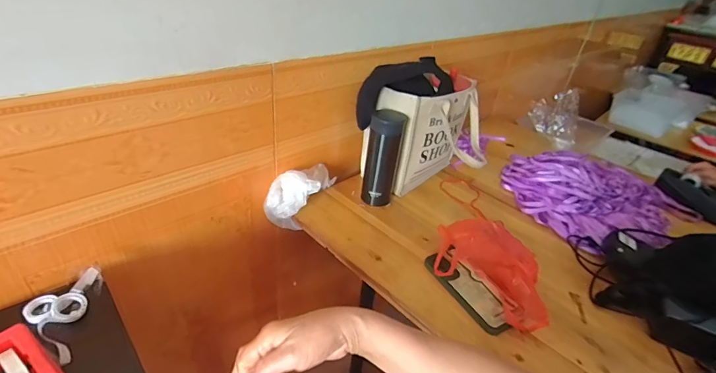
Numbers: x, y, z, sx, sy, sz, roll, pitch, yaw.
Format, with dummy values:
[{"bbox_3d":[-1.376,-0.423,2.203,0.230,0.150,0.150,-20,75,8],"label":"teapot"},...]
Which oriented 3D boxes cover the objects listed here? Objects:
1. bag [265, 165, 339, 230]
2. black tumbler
[{"bbox_3d":[-0.119,0.015,0.763,0.097,0.120,0.150,14,34,11],"label":"bag"},{"bbox_3d":[0.051,-0.055,0.752,0.066,0.186,0.071,5,33,-3],"label":"black tumbler"}]

